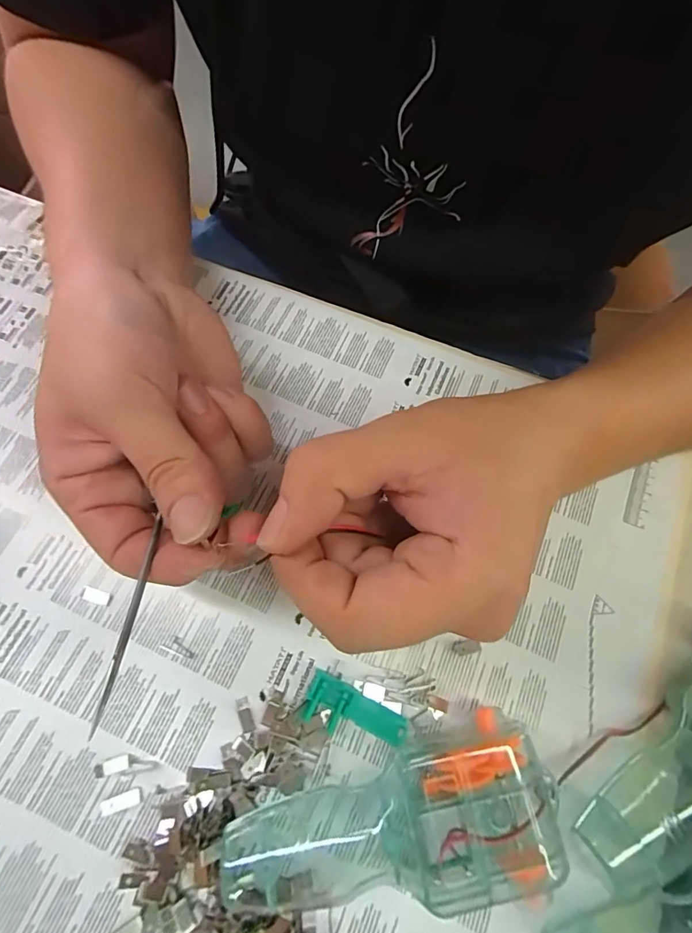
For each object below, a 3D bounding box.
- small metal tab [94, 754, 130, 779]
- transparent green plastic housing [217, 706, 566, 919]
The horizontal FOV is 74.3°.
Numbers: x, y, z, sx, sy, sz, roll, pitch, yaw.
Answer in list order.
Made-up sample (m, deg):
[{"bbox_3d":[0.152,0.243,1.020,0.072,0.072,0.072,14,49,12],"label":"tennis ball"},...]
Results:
[{"bbox_3d":[-0.097,0.124,0.189,0.015,0.004,0.005,-16,69,-8],"label":"small metal tab"},{"bbox_3d":[0.017,0.140,0.176,0.124,0.028,0.053,-17,69,5],"label":"transparent green plastic housing"}]

